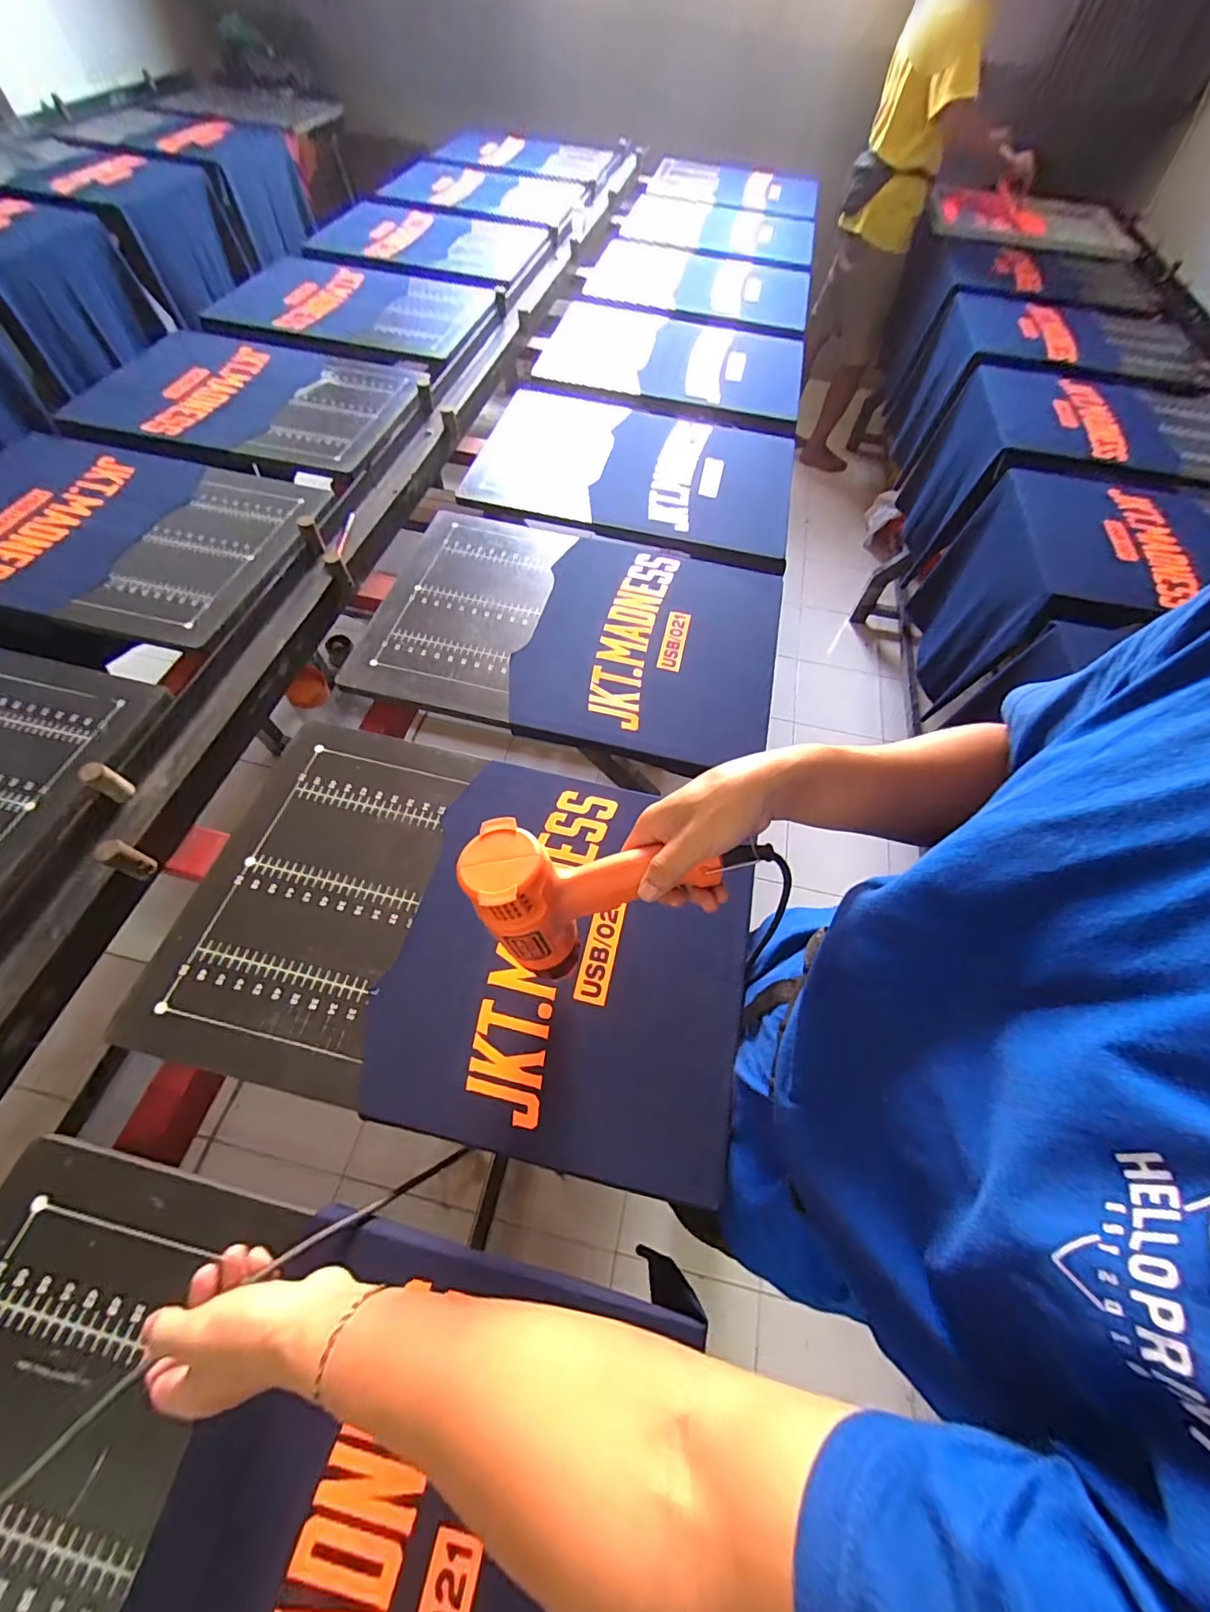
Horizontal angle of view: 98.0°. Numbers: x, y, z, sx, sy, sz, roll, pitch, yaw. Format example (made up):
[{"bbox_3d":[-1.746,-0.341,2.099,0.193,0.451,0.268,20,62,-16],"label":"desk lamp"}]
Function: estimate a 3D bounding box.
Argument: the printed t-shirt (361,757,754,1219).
[{"bbox_3d":[-0.031,0.145,0.561,0.353,0.018,0.393,11,60,3],"label":"printed t-shirt"}]

